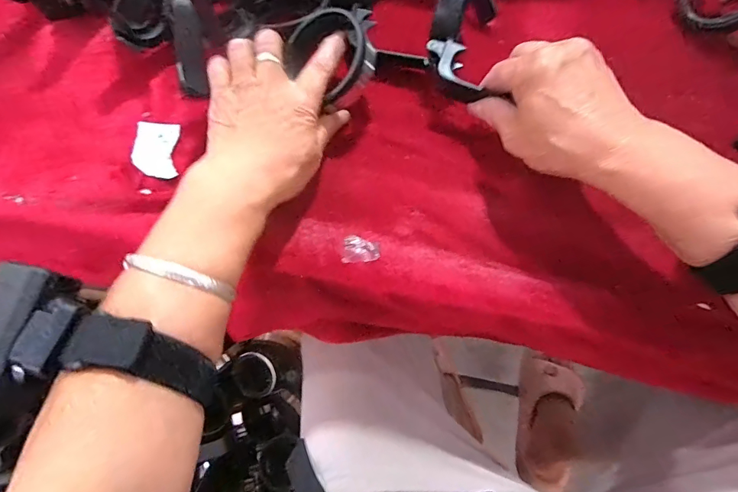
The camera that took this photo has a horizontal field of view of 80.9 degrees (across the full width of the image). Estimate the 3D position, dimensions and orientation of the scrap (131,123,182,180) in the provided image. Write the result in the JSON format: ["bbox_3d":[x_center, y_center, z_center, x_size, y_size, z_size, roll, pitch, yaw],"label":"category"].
[{"bbox_3d":[-0.167,-0.076,0.338,0.033,0.004,0.050,-5,68,-2],"label":"scrap"}]

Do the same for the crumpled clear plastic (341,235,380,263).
[{"bbox_3d":[-0.005,0.002,0.307,0.026,0.004,0.020,-2,68,-1],"label":"crumpled clear plastic"}]

